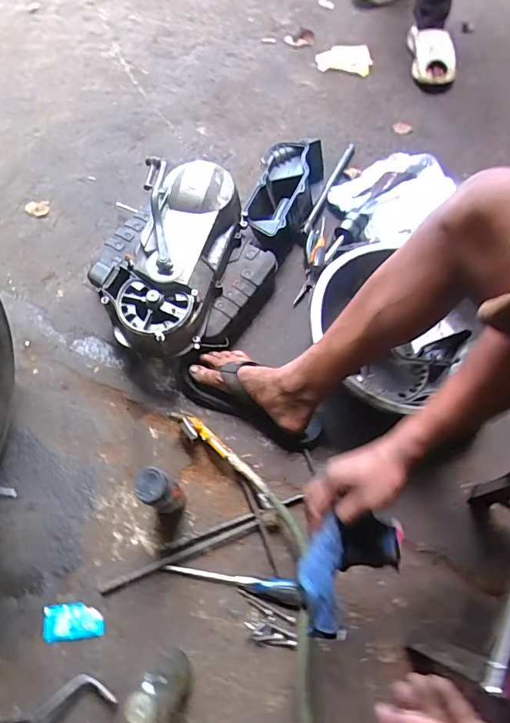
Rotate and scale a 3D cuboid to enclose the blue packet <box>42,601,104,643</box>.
[{"bbox_3d":[-0.287,0.410,0.713,0.094,0.006,0.051,-6,66,-1],"label":"blue packet"}]

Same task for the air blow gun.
[{"bbox_3d":[-0.061,0.160,0.789,0.210,0.068,0.038,41,71,16],"label":"air blow gun"}]

